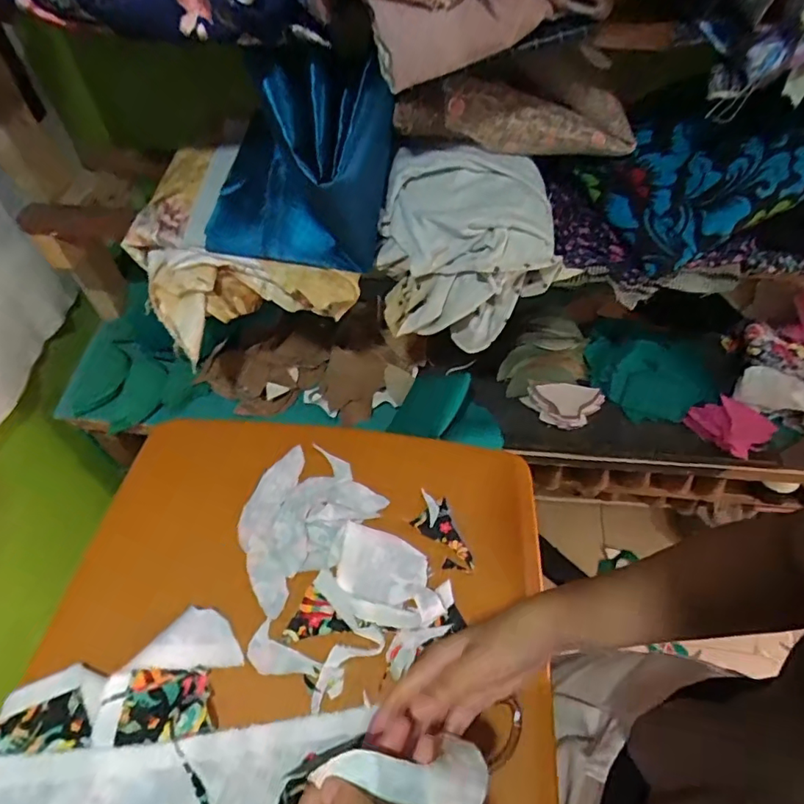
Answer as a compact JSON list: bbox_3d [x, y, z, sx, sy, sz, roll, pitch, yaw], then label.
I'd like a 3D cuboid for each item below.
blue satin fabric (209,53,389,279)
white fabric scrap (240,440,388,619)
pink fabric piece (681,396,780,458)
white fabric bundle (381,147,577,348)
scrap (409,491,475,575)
[{"bbox_3d":[-0.115,-0.240,0.528,0.178,0.176,0.142,15,54,10],"label":"blue satin fabric"},{"bbox_3d":[-0.117,0.128,0.590,0.128,0.010,0.167,32,59,23],"label":"white fabric scrap"},{"bbox_3d":[0.470,0.029,0.762,0.092,0.022,0.099,-37,62,-26],"label":"pink fabric piece"},{"bbox_3d":[0.081,-0.170,0.594,0.203,0.163,0.130,8,53,4],"label":"white fabric bundle"},{"bbox_3d":[0.040,0.142,0.584,0.042,0.007,0.098,-16,54,-12],"label":"scrap"}]

